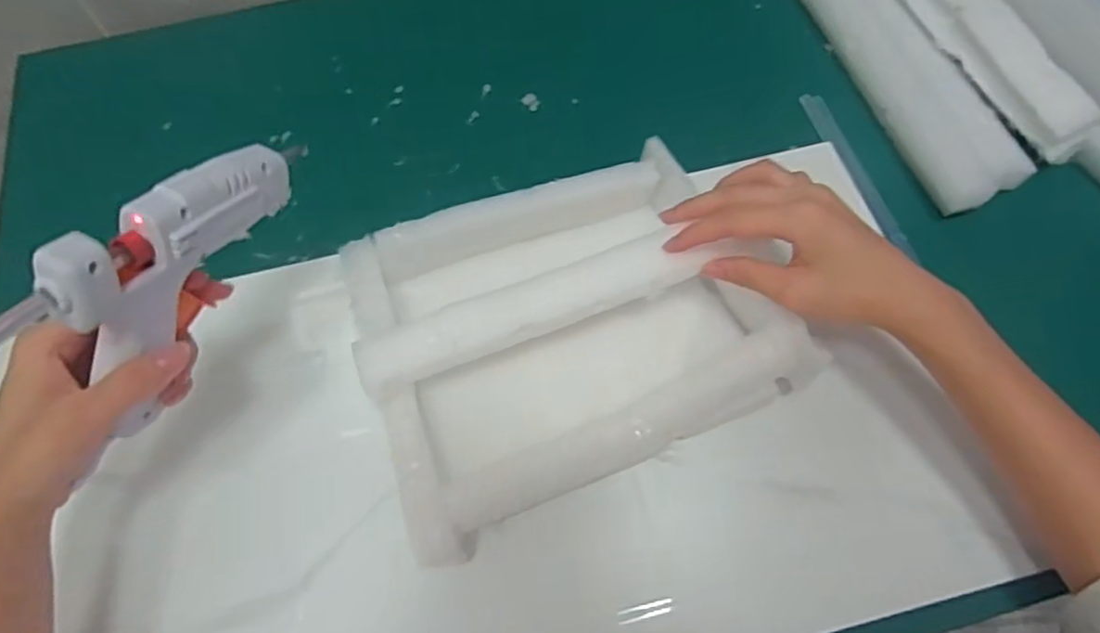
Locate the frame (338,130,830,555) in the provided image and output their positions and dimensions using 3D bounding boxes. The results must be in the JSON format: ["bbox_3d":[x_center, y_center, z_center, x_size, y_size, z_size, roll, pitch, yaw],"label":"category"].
[{"bbox_3d":[0.008,0.008,0.382,0.232,0.058,0.173,-21,64,-8],"label":"frame"}]

